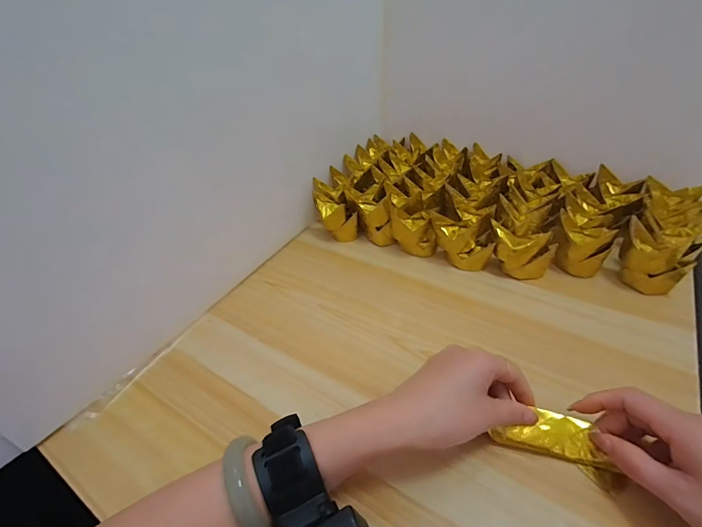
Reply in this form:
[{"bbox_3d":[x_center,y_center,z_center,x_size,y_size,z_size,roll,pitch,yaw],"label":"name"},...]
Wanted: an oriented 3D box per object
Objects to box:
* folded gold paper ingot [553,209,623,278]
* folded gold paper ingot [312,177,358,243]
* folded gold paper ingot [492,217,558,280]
[{"bbox_3d":[0.264,-0.019,0.424,0.059,0.058,0.033,21,46,30],"label":"folded gold paper ingot"},{"bbox_3d":[-0.023,-0.072,0.521,0.049,0.064,0.073,-18,40,-13],"label":"folded gold paper ingot"},{"bbox_3d":[0.197,-0.012,0.427,0.069,0.057,0.037,7,41,17],"label":"folded gold paper ingot"}]

